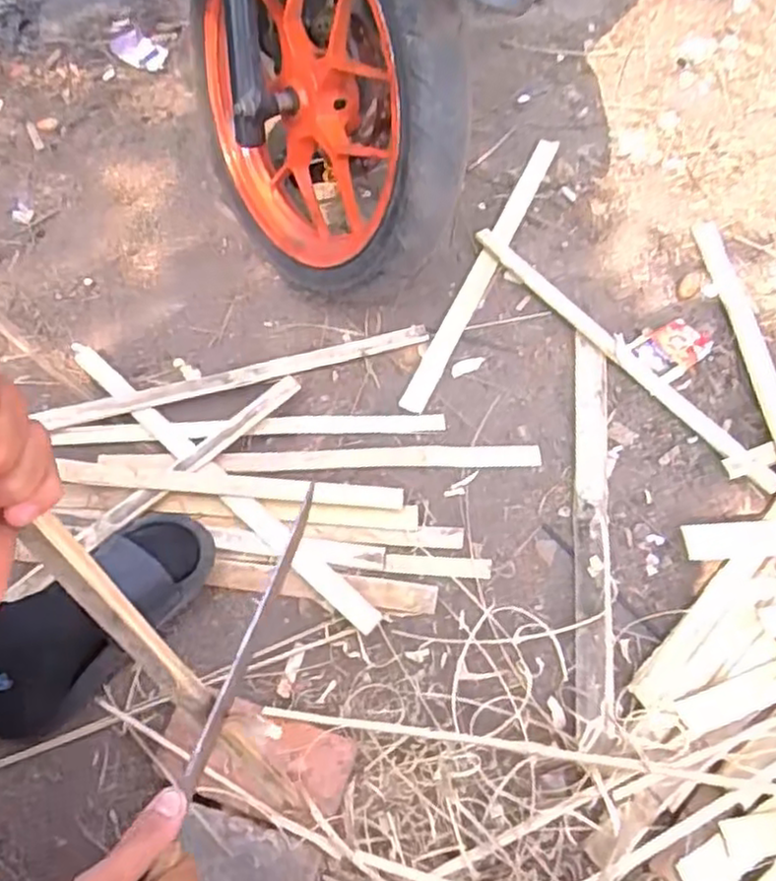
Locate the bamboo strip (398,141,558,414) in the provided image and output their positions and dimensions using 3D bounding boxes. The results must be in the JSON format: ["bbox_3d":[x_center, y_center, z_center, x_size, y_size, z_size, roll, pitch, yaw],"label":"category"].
[{"bbox_3d":[0.143,-0.261,1.013,0.032,0.016,0.563,21,60,13],"label":"bamboo strip"}]

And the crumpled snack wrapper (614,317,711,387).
[{"bbox_3d":[0.356,-0.121,0.915,0.115,0.016,0.080,-31,63,-19],"label":"crumpled snack wrapper"}]

